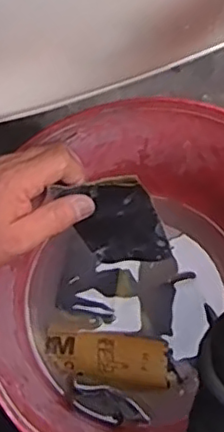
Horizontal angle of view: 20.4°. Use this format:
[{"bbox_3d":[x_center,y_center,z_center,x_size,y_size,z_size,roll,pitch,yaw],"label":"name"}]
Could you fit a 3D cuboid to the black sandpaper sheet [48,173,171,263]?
[{"bbox_3d":[0.004,0.008,0.501,0.065,0.113,0.015,-17,54,11],"label":"black sandpaper sheet"}]

